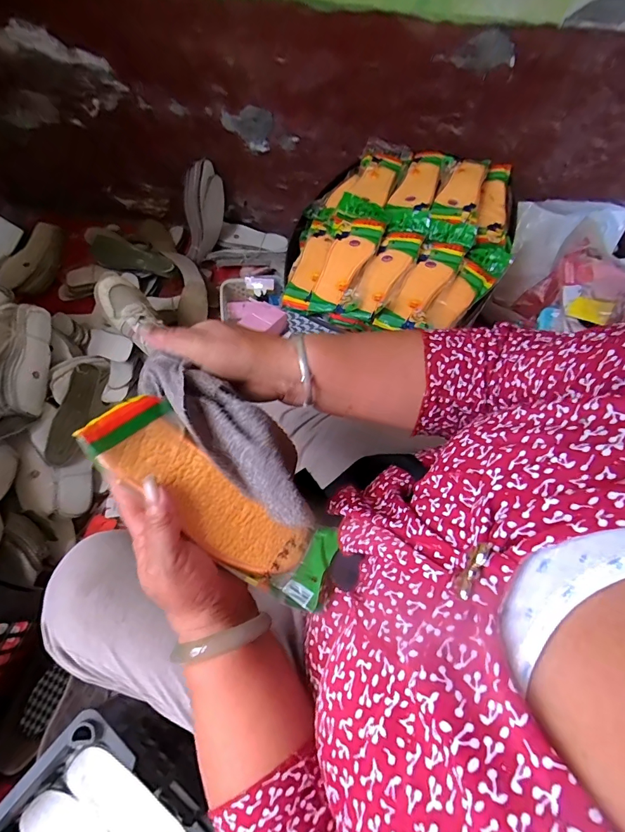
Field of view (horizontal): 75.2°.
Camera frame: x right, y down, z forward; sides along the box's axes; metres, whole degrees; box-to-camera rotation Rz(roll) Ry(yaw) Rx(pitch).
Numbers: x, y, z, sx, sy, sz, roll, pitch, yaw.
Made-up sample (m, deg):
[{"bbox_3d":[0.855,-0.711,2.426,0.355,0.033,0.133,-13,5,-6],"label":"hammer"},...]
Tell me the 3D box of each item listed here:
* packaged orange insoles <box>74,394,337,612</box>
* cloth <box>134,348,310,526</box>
[{"bbox_3d":[-0.068,0.063,0.300,0.199,0.024,0.062,42,70,-10],"label":"packaged orange insoles"},{"bbox_3d":[-0.064,0.012,0.314,0.178,0.037,0.052,44,72,6],"label":"cloth"}]

